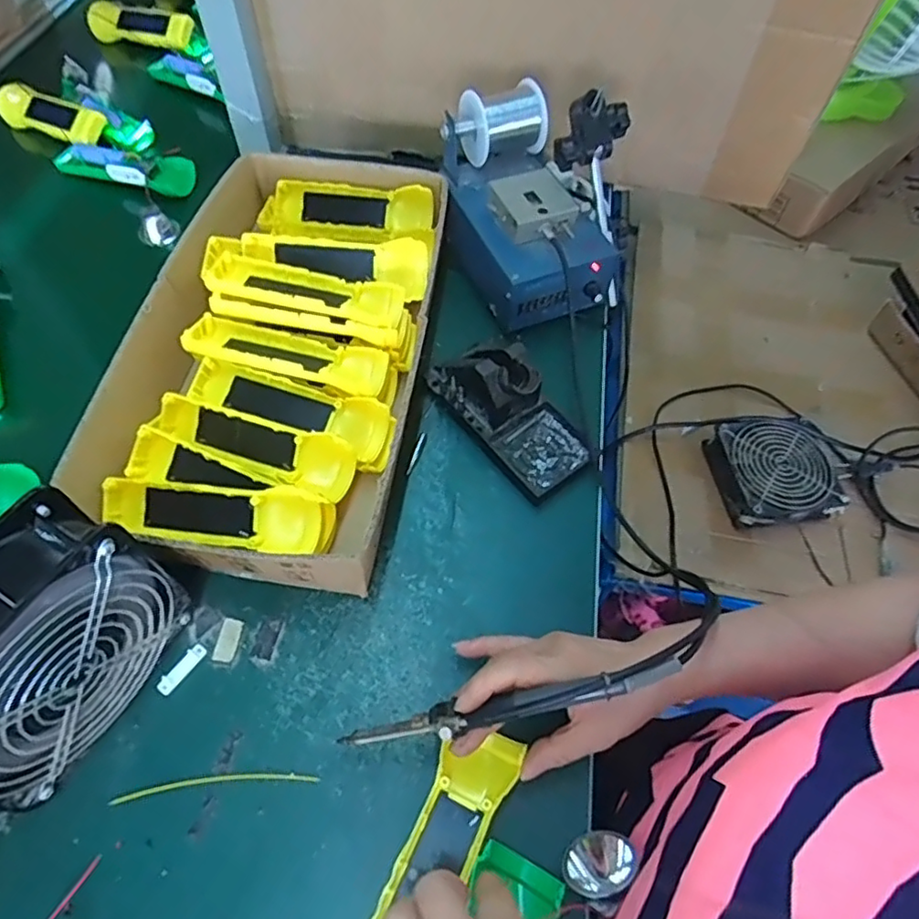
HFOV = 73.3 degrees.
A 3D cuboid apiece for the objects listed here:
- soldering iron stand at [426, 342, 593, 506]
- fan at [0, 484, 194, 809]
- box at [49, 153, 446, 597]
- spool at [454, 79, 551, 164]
[{"bbox_3d":[0.044,-0.050,0.518,0.075,0.070,0.152,-32,65,-20],"label":"soldering iron stand"},{"bbox_3d":[-0.242,0.113,0.360,0.065,0.146,0.144,28,62,14],"label":"fan"},{"bbox_3d":[-0.148,-0.105,0.539,0.236,0.075,0.427,7,59,2],"label":"box"},{"bbox_3d":[0.040,-0.327,0.602,0.070,0.065,0.074,-34,66,-18],"label":"spool"}]

